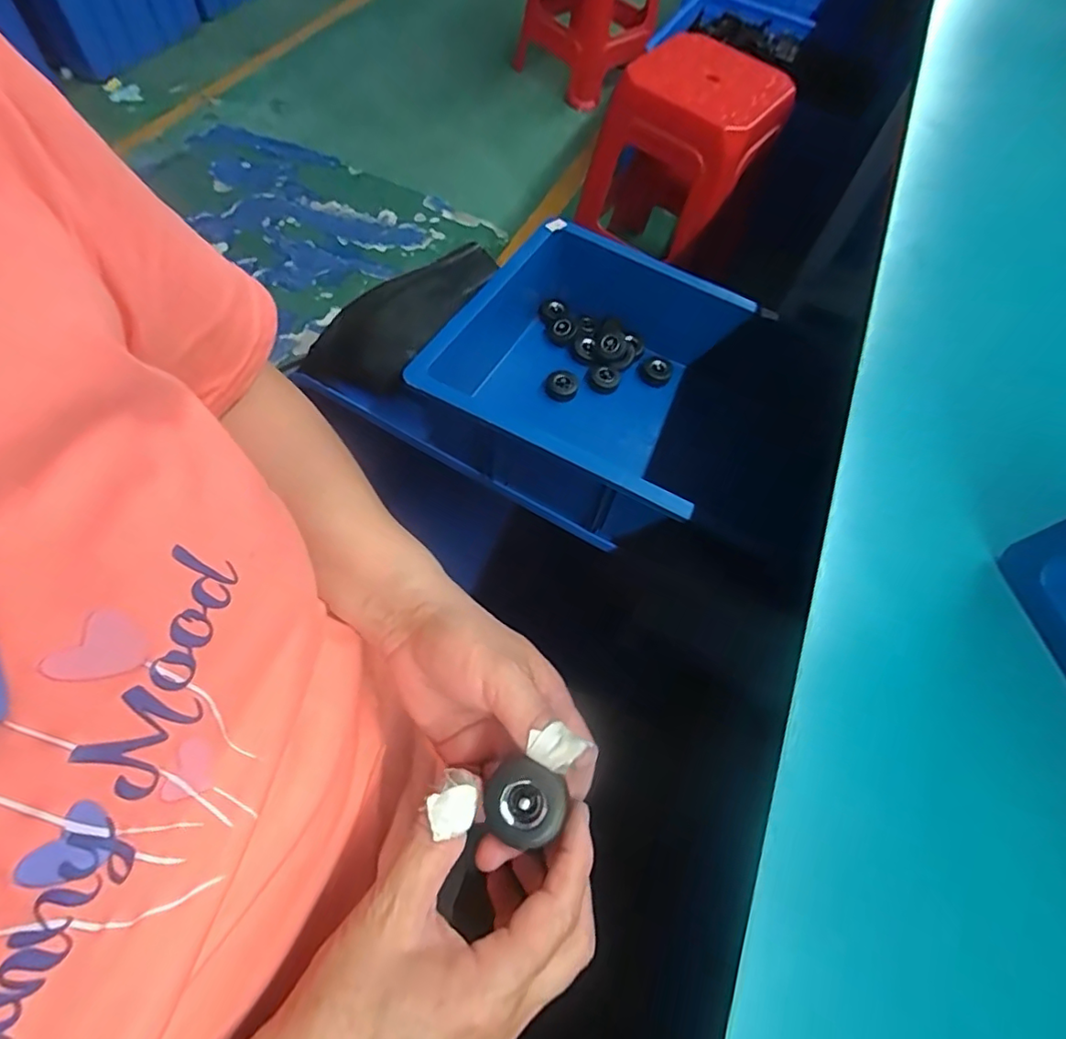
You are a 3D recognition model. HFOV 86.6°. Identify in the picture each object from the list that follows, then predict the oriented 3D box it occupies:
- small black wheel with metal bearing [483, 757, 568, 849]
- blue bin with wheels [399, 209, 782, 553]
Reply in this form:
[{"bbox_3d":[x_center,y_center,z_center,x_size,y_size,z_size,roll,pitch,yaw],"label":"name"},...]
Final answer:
[{"bbox_3d":[-0.004,0.130,0.257,0.036,0.013,0.030,16,62,4],"label":"small black wheel with metal bearing"},{"bbox_3d":[0.054,-0.160,0.610,0.293,0.119,0.298,29,64,11],"label":"blue bin with wheels"}]

